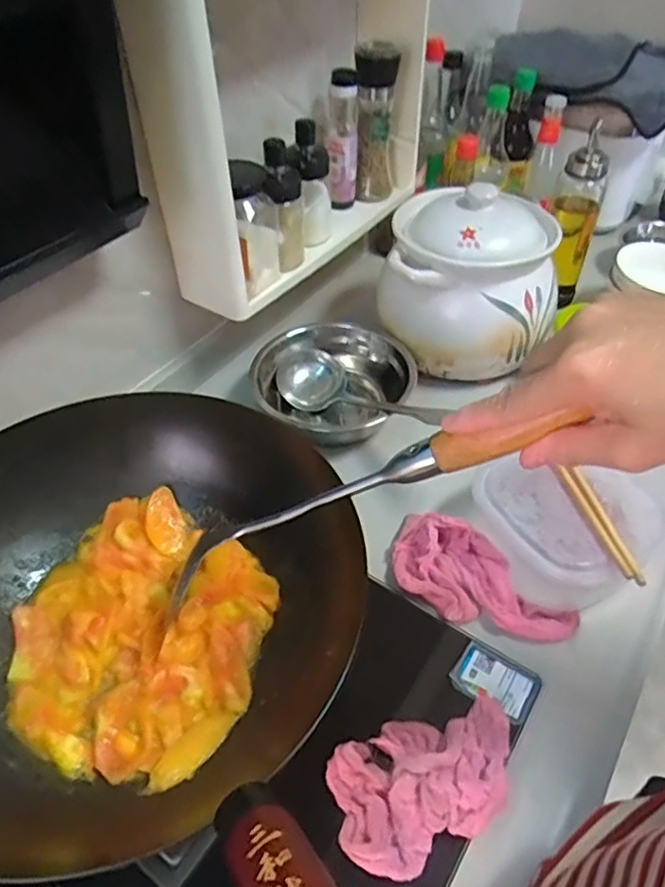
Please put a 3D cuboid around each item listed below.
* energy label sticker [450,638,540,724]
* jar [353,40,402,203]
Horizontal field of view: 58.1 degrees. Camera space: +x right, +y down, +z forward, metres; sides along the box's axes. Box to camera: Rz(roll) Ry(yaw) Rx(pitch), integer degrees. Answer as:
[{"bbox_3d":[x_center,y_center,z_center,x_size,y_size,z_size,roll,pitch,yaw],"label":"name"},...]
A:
[{"bbox_3d":[0.139,0.201,0.511,0.066,0.008,0.048,26,52,24],"label":"energy label sticker"},{"bbox_3d":[0.057,-0.413,0.783,0.055,0.185,0.047,0,46,2],"label":"jar"}]

